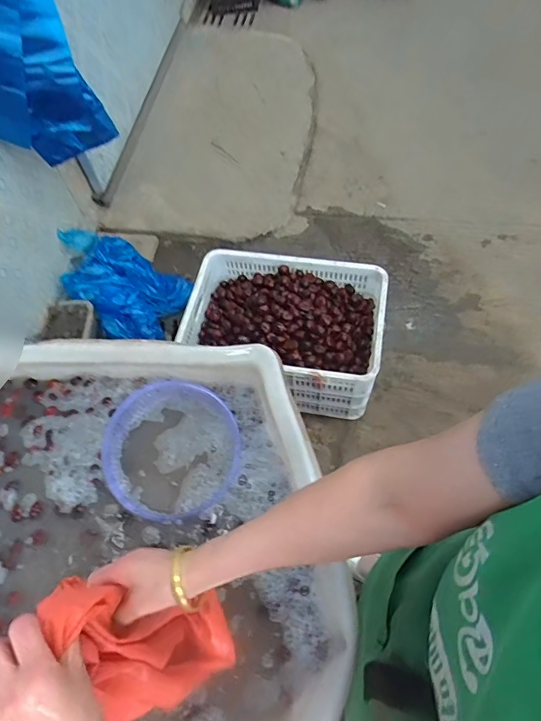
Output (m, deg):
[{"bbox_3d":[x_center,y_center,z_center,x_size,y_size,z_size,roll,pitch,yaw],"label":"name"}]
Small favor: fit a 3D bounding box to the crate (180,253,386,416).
[{"bbox_3d":[0.045,-0.089,1.522,0.632,0.323,0.423,9,63,8],"label":"crate"}]

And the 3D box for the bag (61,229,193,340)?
[{"bbox_3d":[-0.616,-0.298,1.760,0.502,0.210,0.359,18,65,13],"label":"bag"}]

